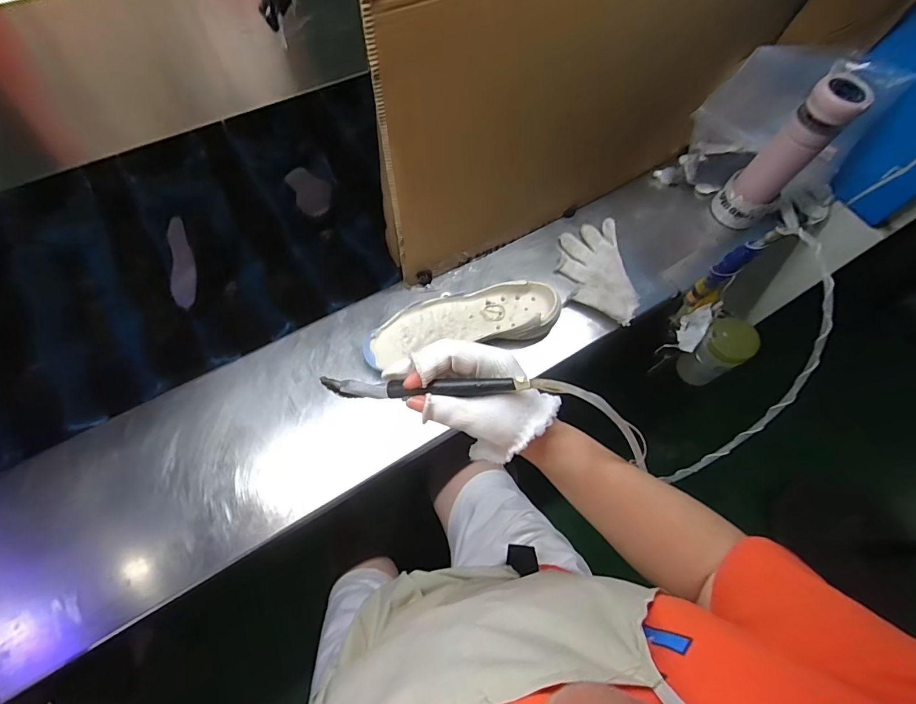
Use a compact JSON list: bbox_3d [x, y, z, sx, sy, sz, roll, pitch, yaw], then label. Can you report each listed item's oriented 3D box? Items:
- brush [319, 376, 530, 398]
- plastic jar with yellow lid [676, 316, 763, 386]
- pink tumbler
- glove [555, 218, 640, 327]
[{"bbox_3d":[-0.029,0.027,0.333,0.159,0.018,0.012,-2,63,12],"label":"brush"},{"bbox_3d":[0.448,0.004,0.748,0.068,0.134,0.072,1,66,-3],"label":"plastic jar with yellow lid"},{"bbox_3d":[0.501,-0.299,0.657,0.084,0.230,0.090,36,69,11],"label":"pink tumbler"},{"bbox_3d":[0.217,-0.130,0.665,0.105,0.027,0.184,-7,67,-7],"label":"glove"}]

